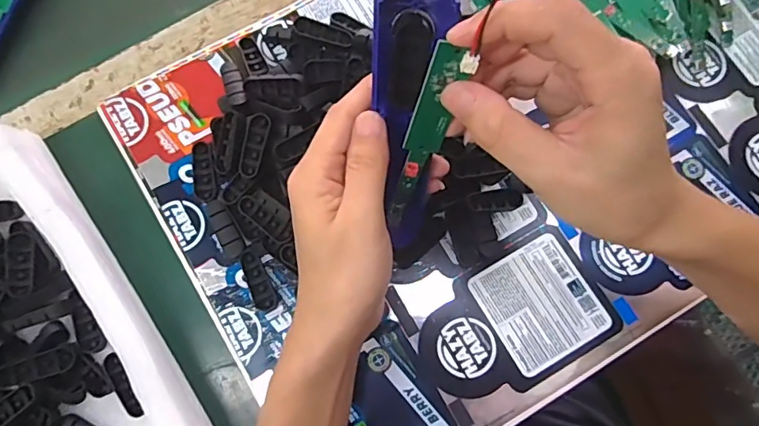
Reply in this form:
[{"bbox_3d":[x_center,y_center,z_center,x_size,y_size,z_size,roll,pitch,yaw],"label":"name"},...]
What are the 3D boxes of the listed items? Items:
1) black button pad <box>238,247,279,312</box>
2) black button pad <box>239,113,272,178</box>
[{"bbox_3d":[-0.092,0.050,0.386,0.016,0.005,0.050,-25,78,-5],"label":"black button pad"},{"bbox_3d":[-0.094,-0.051,0.383,0.017,0.004,0.048,13,90,4],"label":"black button pad"}]

